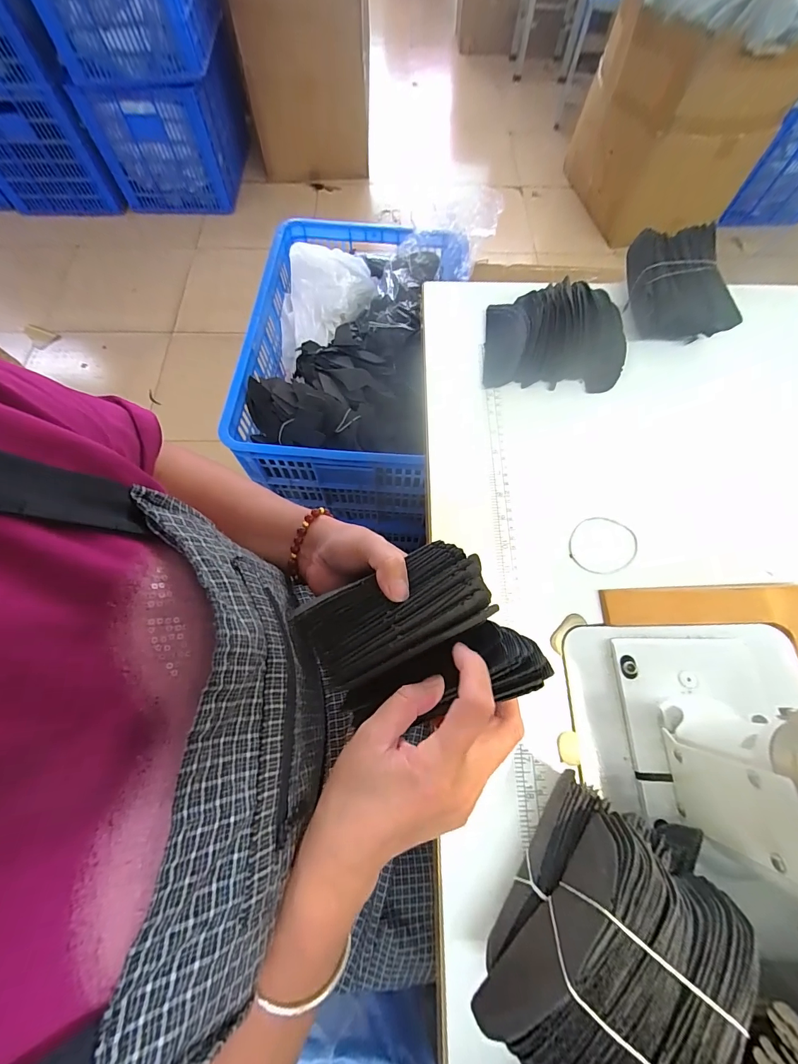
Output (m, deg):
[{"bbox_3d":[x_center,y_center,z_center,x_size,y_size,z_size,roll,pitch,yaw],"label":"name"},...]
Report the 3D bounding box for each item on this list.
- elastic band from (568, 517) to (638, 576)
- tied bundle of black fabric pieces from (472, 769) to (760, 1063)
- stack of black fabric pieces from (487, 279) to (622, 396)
[{"bbox_3d":[0.196,0.013,0.370,0.061,0.004,0.061,1,68,-1],"label":"elastic band"},{"bbox_3d":[0.116,0.234,0.228,0.096,0.104,0.150,29,70,9],"label":"tied bundle of black fabric pieces"},{"bbox_3d":[0.178,-0.227,0.446,0.153,0.053,0.126,3,68,-1],"label":"stack of black fabric pieces"}]

